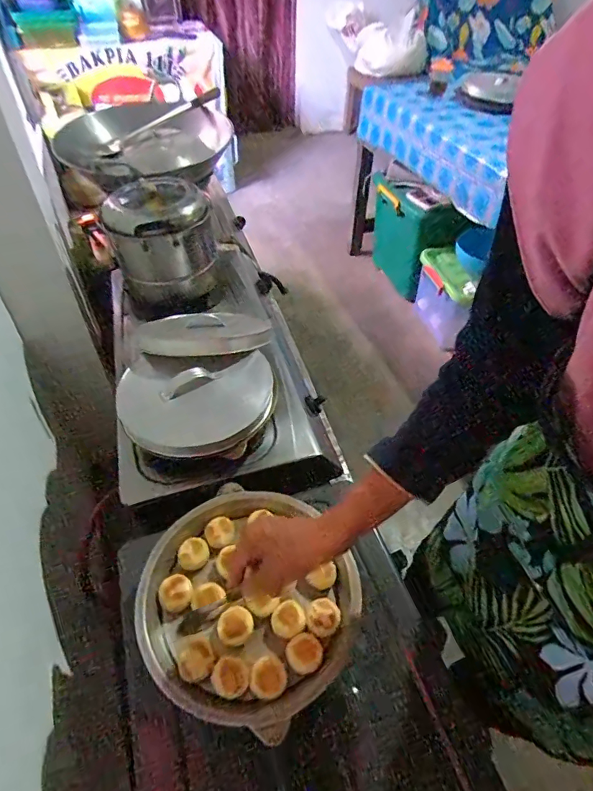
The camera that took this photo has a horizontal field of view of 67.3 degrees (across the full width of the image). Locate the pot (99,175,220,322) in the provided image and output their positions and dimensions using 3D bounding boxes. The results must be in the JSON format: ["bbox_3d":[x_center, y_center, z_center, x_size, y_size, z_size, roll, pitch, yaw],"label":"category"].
[{"bbox_3d":[-0.288,-0.336,0.990,0.214,0.213,0.225,-13,49,-12],"label":"pot"}]

